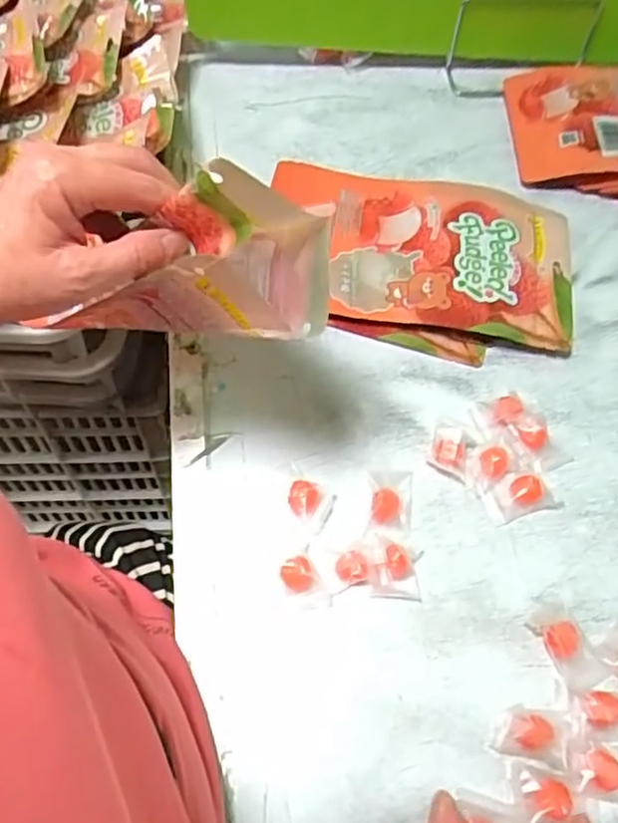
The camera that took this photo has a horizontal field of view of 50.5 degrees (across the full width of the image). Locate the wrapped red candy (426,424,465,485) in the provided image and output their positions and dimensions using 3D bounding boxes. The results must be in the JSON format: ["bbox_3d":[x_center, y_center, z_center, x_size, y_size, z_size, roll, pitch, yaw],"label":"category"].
[{"bbox_3d":[0.099,0.030,0.467,0.025,0.018,0.033,5,60,1],"label":"wrapped red candy"}]

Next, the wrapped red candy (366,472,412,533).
[{"bbox_3d":[0.057,0.060,0.453,0.030,0.013,0.040,4,60,1],"label":"wrapped red candy"}]

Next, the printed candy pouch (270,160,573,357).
[{"bbox_3d":[0.094,-0.138,0.563,0.260,0.022,0.163,10,60,4],"label":"printed candy pouch"}]

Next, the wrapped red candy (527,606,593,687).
[{"bbox_3d":[0.163,0.146,0.410,0.027,0.011,0.046,-23,64,-14],"label":"wrapped red candy"}]

